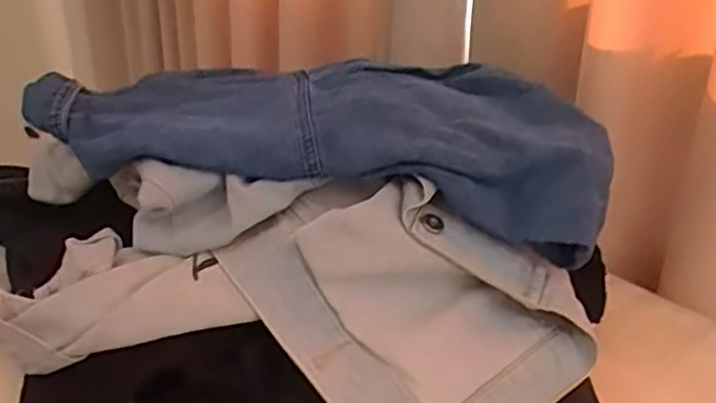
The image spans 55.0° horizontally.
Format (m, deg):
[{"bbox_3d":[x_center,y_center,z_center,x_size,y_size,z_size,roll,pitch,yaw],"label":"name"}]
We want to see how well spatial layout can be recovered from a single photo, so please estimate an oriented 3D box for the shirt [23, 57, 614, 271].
[{"bbox_3d":[-0.027,-0.069,0.596,0.434,0.062,0.256,5,26,5],"label":"shirt"}]

